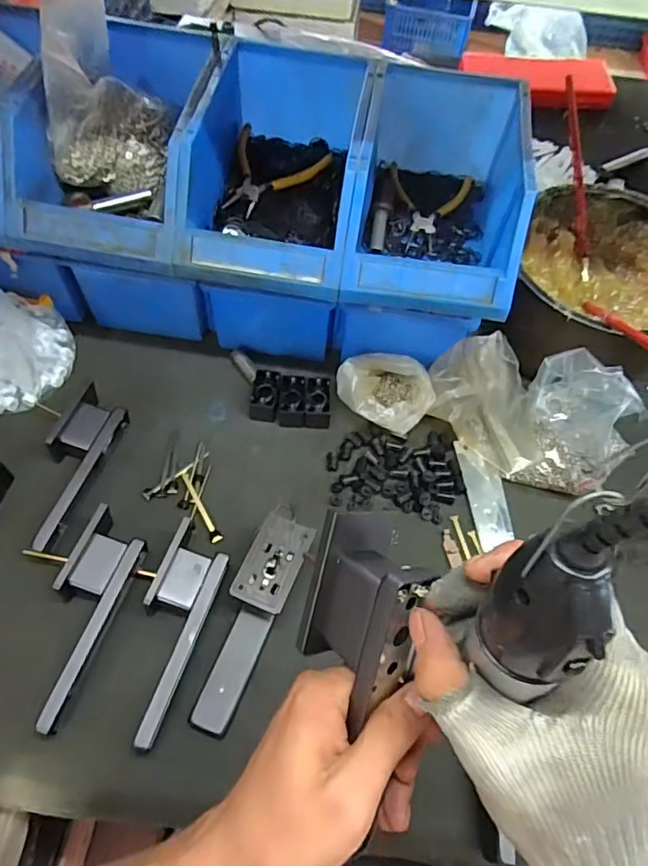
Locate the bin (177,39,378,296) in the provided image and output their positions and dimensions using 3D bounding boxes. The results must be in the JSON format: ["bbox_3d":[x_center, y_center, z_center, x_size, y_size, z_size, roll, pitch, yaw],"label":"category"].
[{"bbox_3d":[-0.041,-0.266,0.543,0.150,0.117,0.263,9,60,2],"label":"bin"}]

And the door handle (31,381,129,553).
[{"bbox_3d":[-0.262,0.034,0.569,0.058,0.042,0.182,14,60,5],"label":"door handle"}]

